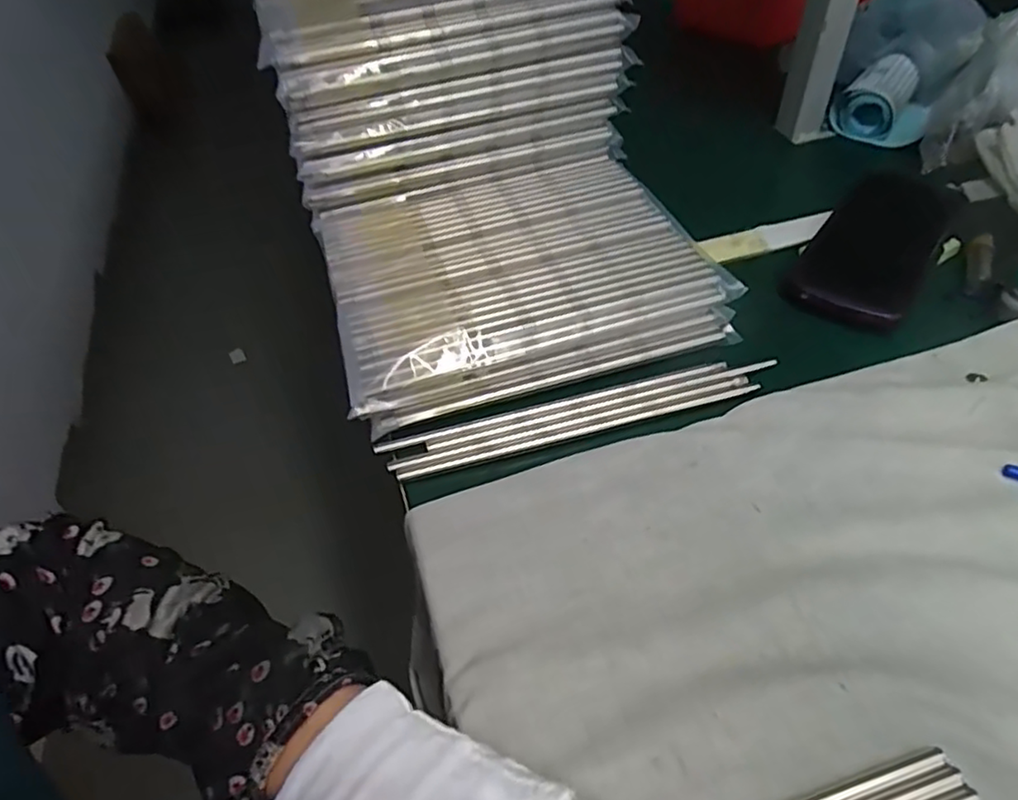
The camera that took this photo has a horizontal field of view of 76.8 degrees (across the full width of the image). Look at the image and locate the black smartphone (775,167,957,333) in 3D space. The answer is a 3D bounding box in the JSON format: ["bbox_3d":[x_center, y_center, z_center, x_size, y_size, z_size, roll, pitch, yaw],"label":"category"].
[{"bbox_3d":[0.268,-0.114,0.473,0.075,0.017,0.170,28,56,27],"label":"black smartphone"}]

